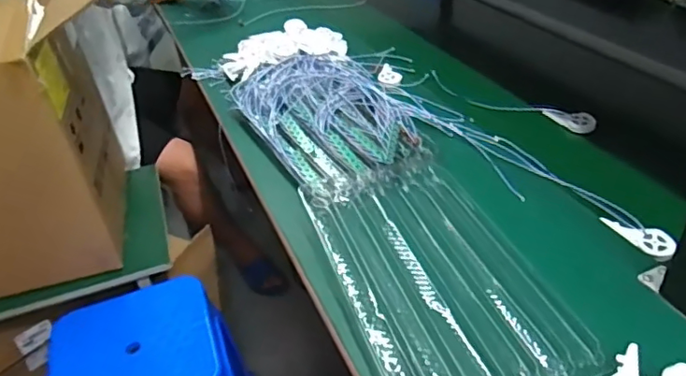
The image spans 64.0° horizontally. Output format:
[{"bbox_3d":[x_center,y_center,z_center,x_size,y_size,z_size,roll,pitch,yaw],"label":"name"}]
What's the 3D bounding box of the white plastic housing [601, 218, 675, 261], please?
[{"bbox_3d":[0.381,0.058,0.700,0.044,0.010,0.091,-21,39,-19],"label":"white plastic housing"}]

